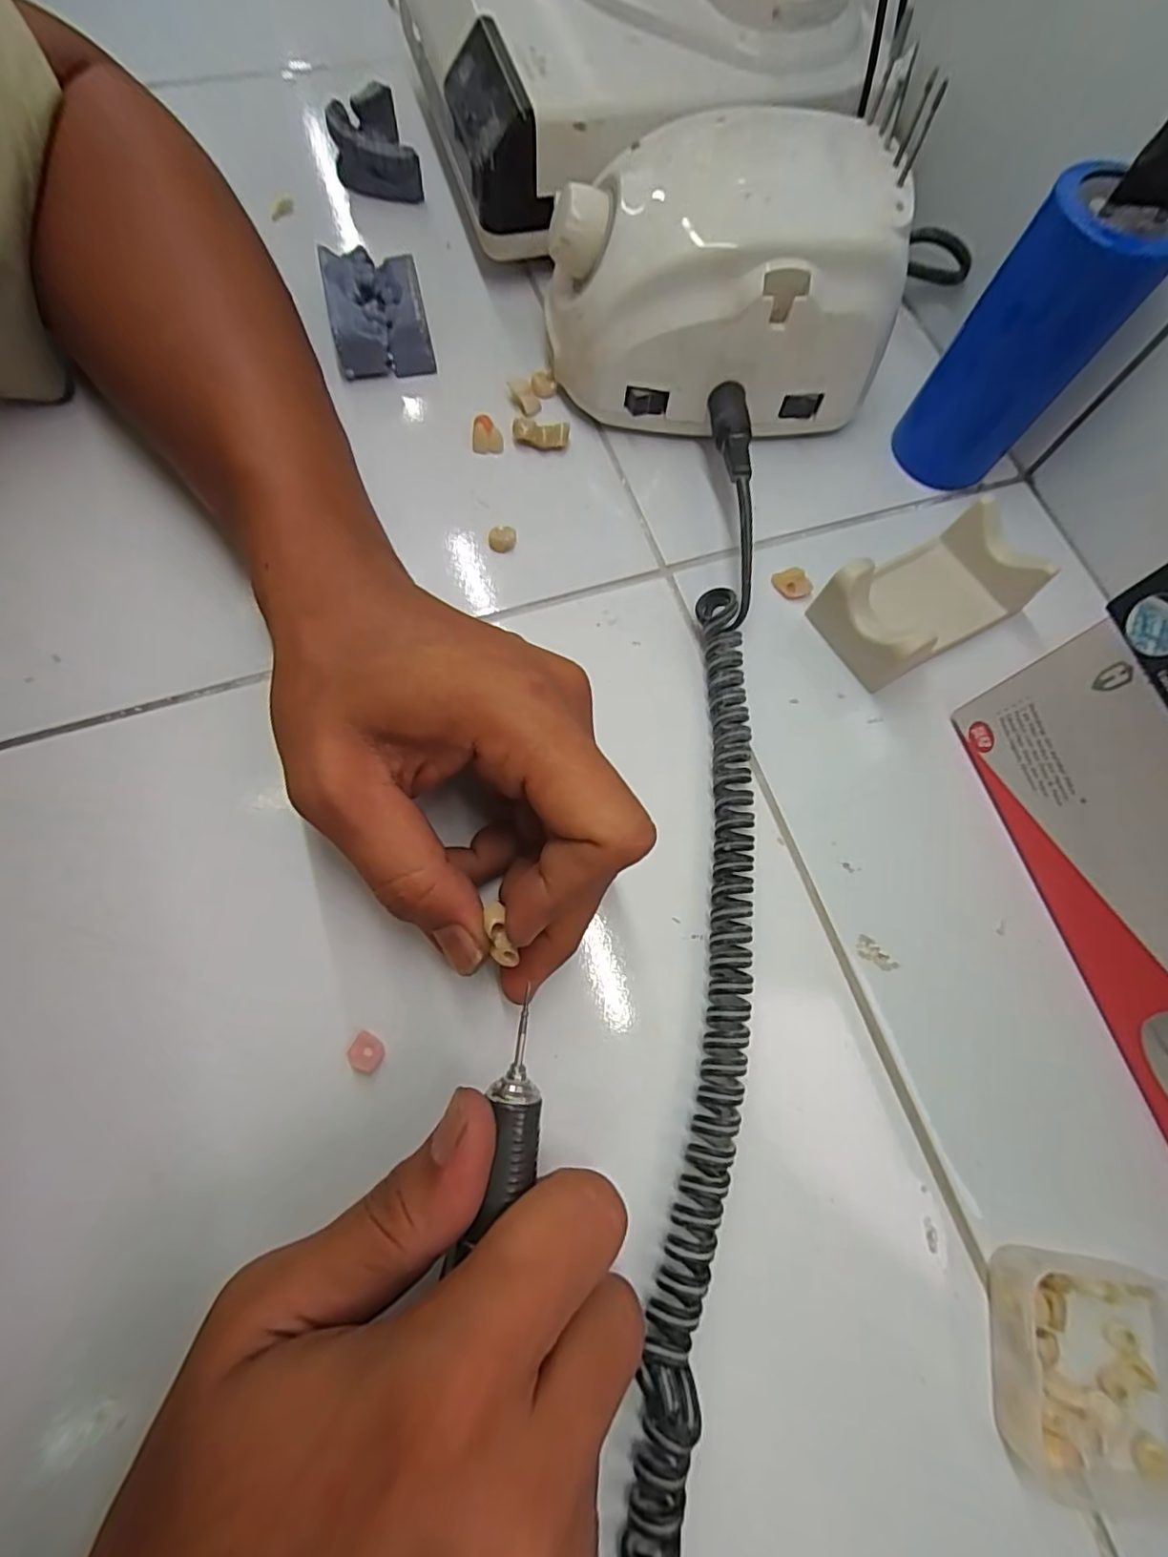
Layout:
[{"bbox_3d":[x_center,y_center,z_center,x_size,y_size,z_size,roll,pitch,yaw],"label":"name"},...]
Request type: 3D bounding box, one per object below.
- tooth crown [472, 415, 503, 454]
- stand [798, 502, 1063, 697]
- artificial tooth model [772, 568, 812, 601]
[{"bbox_3d":[-0.044,-0.157,0.272,0.013,0.012,0.011,-6,72,-6],"label":"tooth crown"},{"bbox_3d":[0.142,-0.077,0.248,0.084,0.035,0.044,-28,76,-12],"label":"stand"},{"bbox_3d":[0.092,-0.086,0.263,0.017,0.010,0.011,38,73,8],"label":"artificial tooth model"}]

